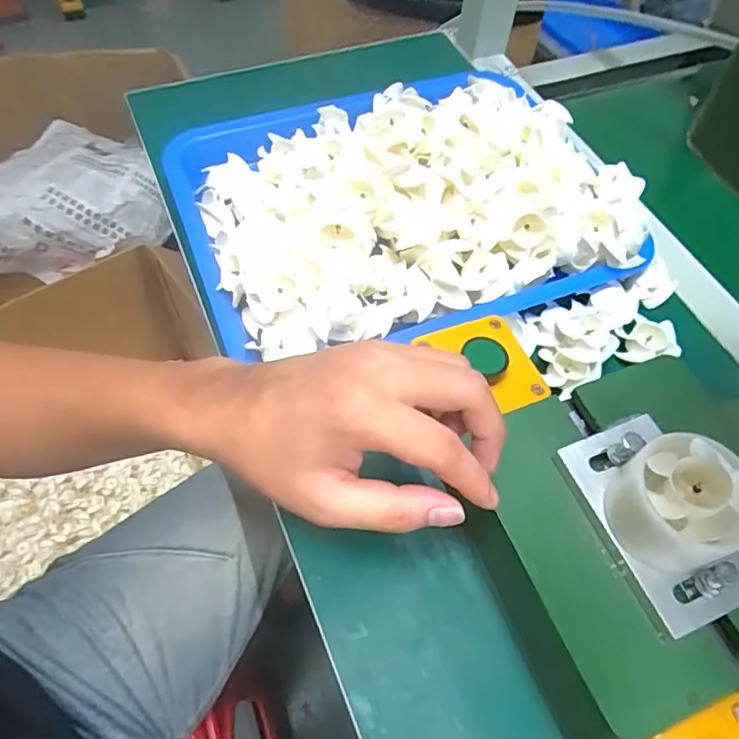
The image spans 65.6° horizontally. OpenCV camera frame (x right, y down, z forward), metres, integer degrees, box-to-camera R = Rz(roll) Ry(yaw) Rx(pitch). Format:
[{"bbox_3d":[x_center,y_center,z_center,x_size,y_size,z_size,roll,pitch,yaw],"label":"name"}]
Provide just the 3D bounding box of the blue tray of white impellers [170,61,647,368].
[{"bbox_3d":[0.024,-0.144,0.441,0.330,0.056,0.259,-18,61,-14],"label":"blue tray of white impellers"}]

